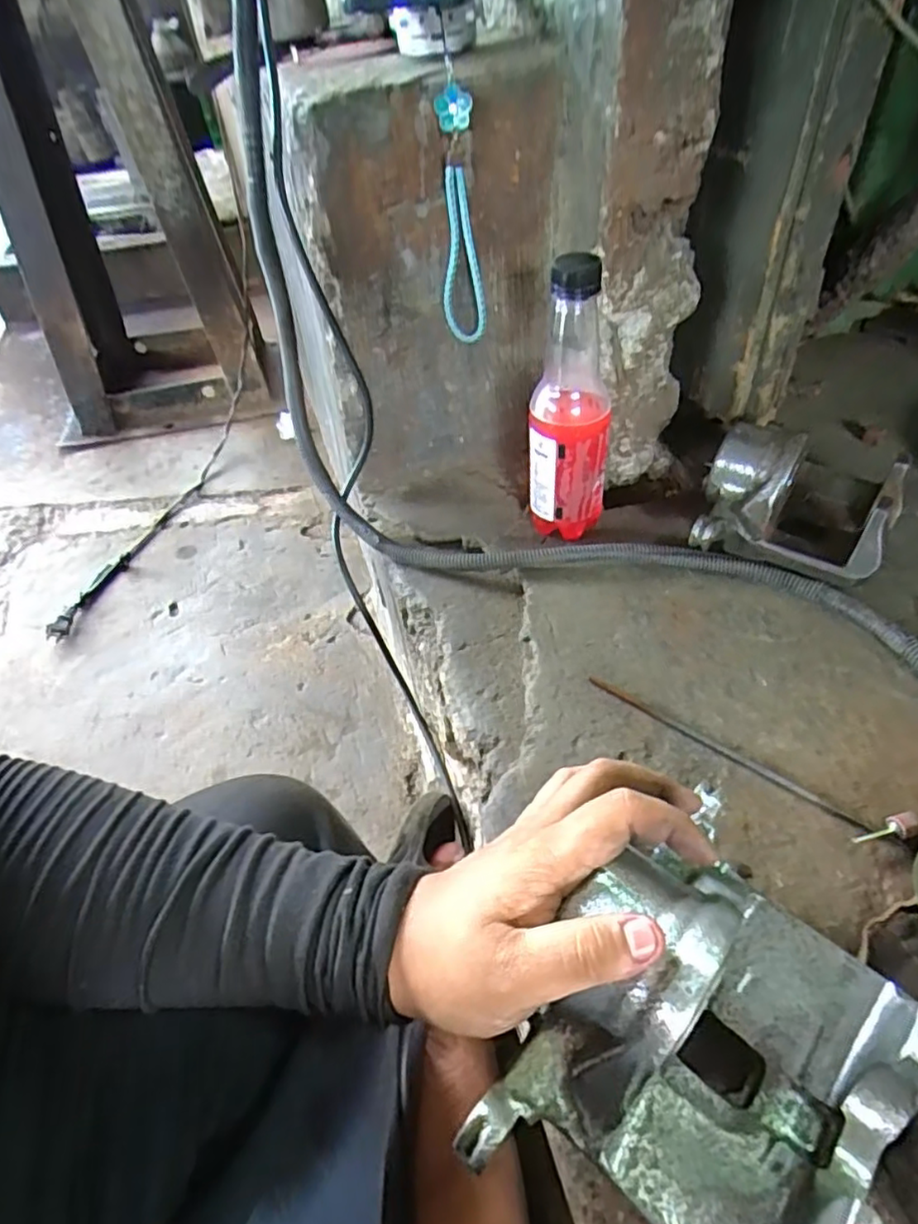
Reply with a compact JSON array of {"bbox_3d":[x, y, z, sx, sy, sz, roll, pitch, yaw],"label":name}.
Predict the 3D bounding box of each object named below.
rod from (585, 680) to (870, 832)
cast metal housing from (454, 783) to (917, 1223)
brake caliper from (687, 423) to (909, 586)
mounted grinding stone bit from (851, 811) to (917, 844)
[{"bbox_3d":[0.148,0.077,0.369,0.161,0.005,0.008,29,54,30],"label":"rod"},{"bbox_3d":[0.093,0.160,0.229,0.119,0.072,0.143,29,53,30],"label":"cast metal housing"},{"bbox_3d":[0.237,-0.069,0.456,0.126,0.080,0.087,14,47,19],"label":"brake caliper"},{"bbox_3d":[0.216,0.111,0.325,0.035,0.010,0.011,-11,44,-6],"label":"mounted grinding stone bit"}]

